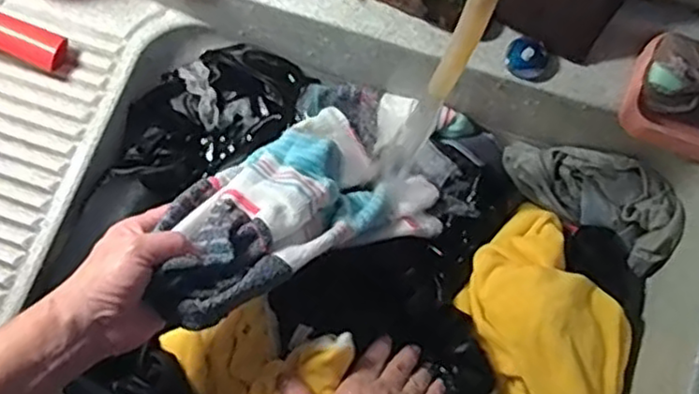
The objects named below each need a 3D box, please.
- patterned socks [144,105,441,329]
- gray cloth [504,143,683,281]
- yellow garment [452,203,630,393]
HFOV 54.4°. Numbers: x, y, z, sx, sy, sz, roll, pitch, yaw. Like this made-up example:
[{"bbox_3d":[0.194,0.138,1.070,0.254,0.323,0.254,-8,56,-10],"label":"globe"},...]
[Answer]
[{"bbox_3d":[-0.048,0.013,0.587,0.152,0.051,0.284,51,41,9],"label":"patterned socks"},{"bbox_3d":[0.235,-0.003,0.662,0.173,0.050,0.077,30,81,20],"label":"gray cloth"},{"bbox_3d":[0.175,0.177,0.614,0.141,0.059,0.330,4,80,2],"label":"yellow garment"}]

